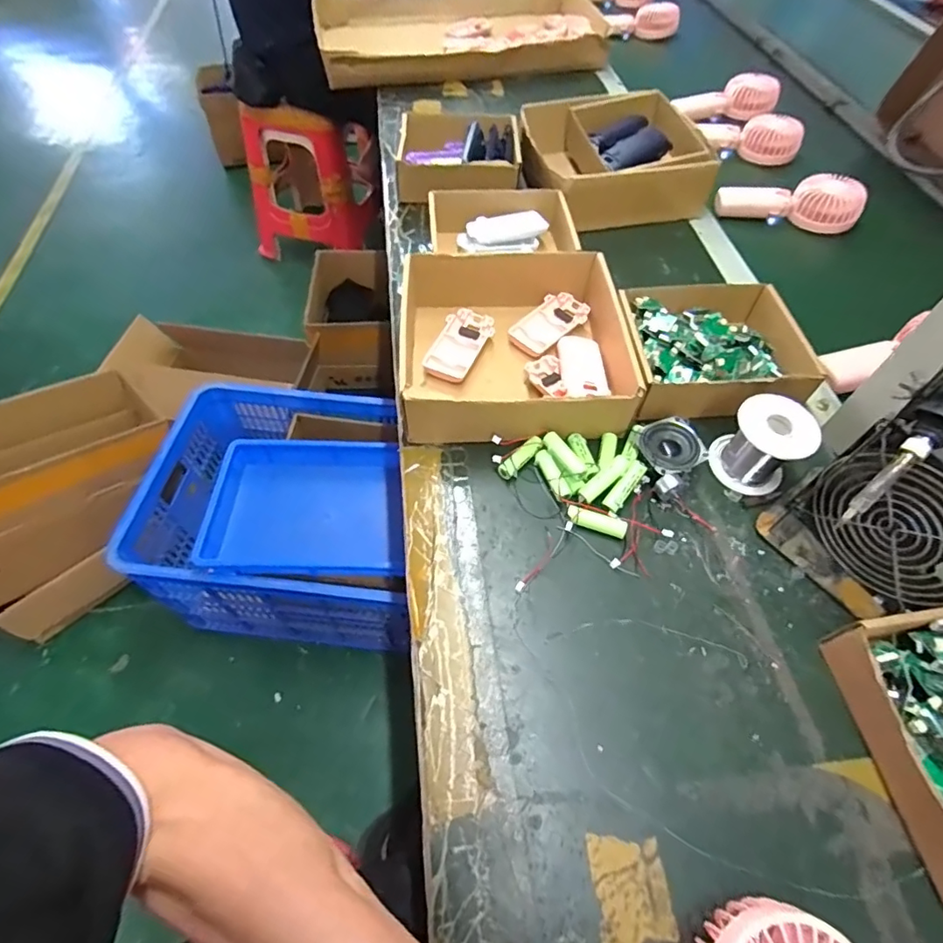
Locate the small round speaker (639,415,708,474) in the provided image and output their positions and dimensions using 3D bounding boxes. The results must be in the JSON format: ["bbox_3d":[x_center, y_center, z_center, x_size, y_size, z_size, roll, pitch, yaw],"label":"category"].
[{"bbox_3d":[0.178,-0.020,0.473,0.051,0.027,0.050,1,56,-1],"label":"small round speaker"}]

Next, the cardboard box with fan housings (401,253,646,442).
[{"bbox_3d":[0.040,-0.129,0.525,0.205,0.069,0.209,-2,56,-3],"label":"cardboard box with fan housings"}]

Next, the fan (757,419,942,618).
[{"bbox_3d":[0.308,0.040,0.380,0.070,0.127,0.131,-31,62,-21],"label":"fan"}]

